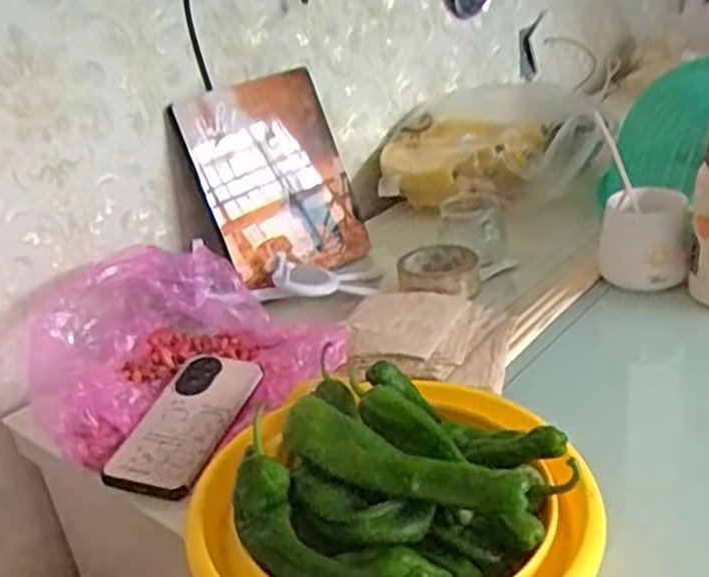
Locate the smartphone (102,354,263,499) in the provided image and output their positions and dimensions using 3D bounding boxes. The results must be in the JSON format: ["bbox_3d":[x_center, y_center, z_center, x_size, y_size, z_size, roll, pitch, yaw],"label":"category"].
[{"bbox_3d":[-0.141,0.111,0.664,0.085,0.011,0.160,6,35,21],"label":"smartphone"}]

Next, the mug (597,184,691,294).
[{"bbox_3d":[0.295,-0.052,0.799,0.082,0.072,0.088,0,27,15],"label":"mug"}]

